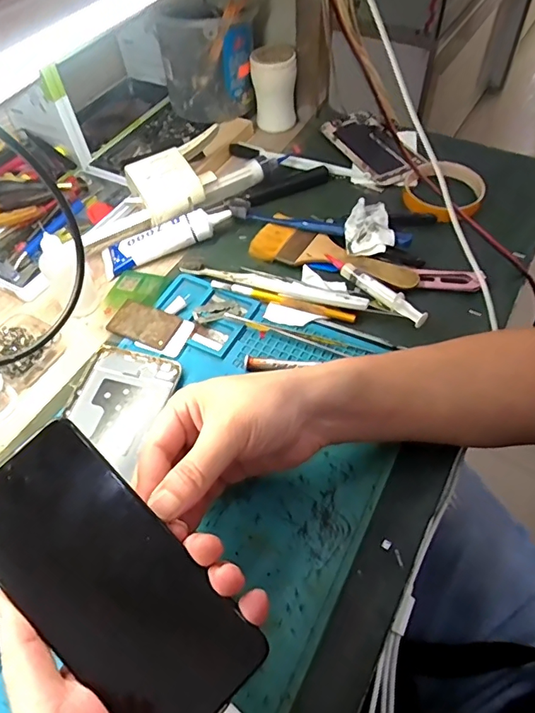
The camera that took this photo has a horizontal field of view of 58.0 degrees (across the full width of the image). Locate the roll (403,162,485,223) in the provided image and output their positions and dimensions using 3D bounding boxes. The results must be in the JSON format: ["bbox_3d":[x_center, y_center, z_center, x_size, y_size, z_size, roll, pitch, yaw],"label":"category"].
[{"bbox_3d":[0.182,-0.174,0.507,0.083,0.018,0.081,-1,55,2],"label":"roll"}]

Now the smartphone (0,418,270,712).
[{"bbox_3d":[-0.077,0.110,0.236,0.072,0.005,0.155,-44,84,-11],"label":"smartphone"}]

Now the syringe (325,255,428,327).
[{"bbox_3d":[0.096,-0.064,0.438,0.012,0.016,0.114,-36,61,-21],"label":"syringe"}]

